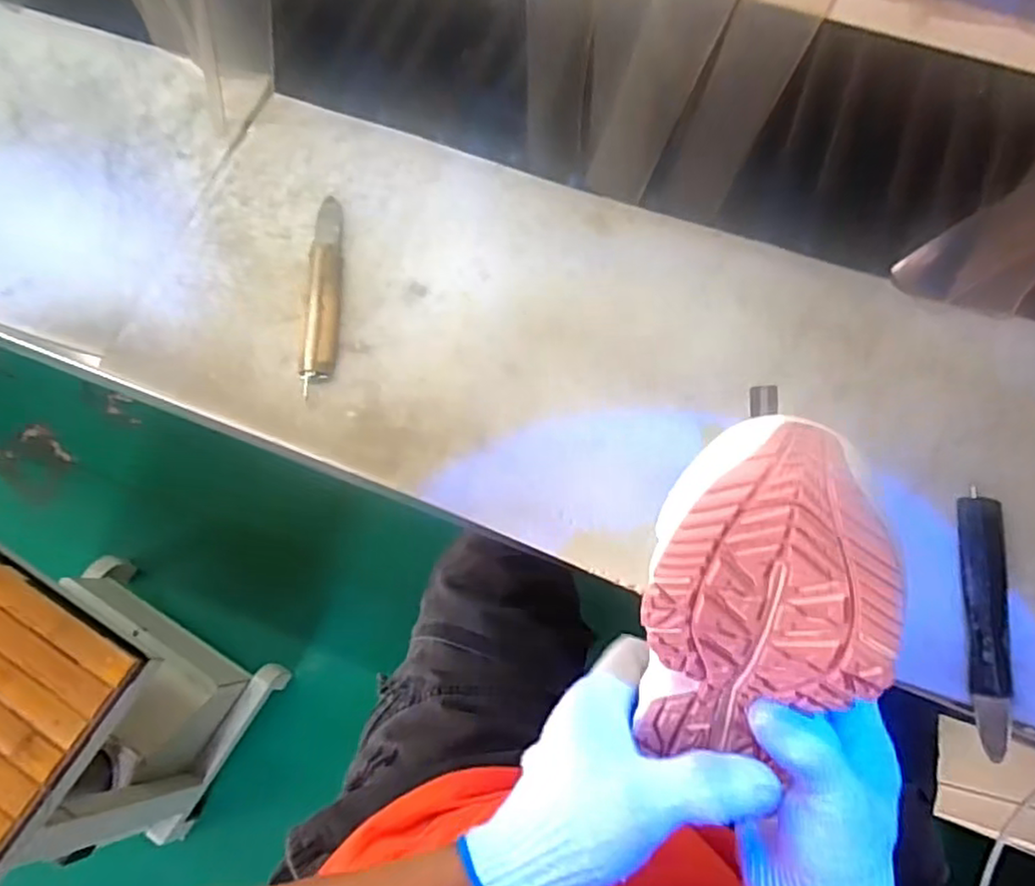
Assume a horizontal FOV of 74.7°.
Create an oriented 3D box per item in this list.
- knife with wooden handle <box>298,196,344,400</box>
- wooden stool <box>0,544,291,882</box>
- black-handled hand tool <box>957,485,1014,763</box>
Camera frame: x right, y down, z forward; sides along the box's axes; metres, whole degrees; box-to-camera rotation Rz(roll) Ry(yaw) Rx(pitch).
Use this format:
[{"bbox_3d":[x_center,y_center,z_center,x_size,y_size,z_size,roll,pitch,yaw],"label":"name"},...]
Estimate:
[{"bbox_3d":[-0.156,-0.124,0.549,0.029,0.016,0.176,-3,72,1],"label":"knife with wooden handle"},{"bbox_3d":[-0.595,0.323,0.899,0.404,0.449,0.296,28,75,11],"label":"wooden stool"},{"bbox_3d":[0.315,0.117,0.454,0.030,0.017,0.169,8,72,5],"label":"black-handled hand tool"}]

